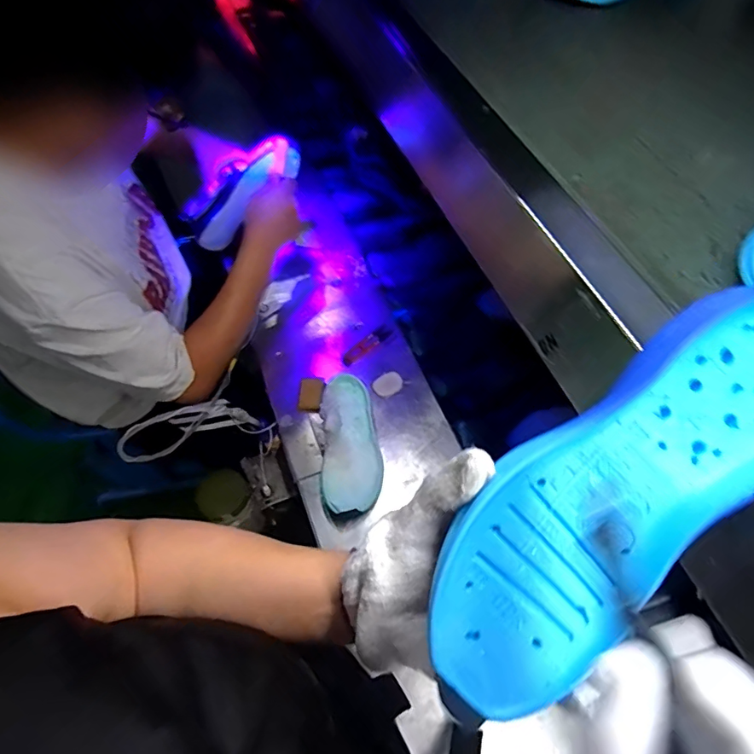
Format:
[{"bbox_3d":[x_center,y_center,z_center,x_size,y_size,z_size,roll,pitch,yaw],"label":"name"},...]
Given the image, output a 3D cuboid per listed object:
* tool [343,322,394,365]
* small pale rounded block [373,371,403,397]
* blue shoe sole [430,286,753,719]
[{"bbox_3d":[-0.017,-0.052,0.791,0.097,0.005,0.024,-39,70,-18],"label":"tool"},{"bbox_3d":[0.018,0.012,0.752,0.047,0.008,0.033,-32,68,-16],"label":"small pale rounded block"},{"bbox_3d":[0.121,0.053,0.236,0.244,0.030,0.085,-45,67,1],"label":"blue shoe sole"}]

